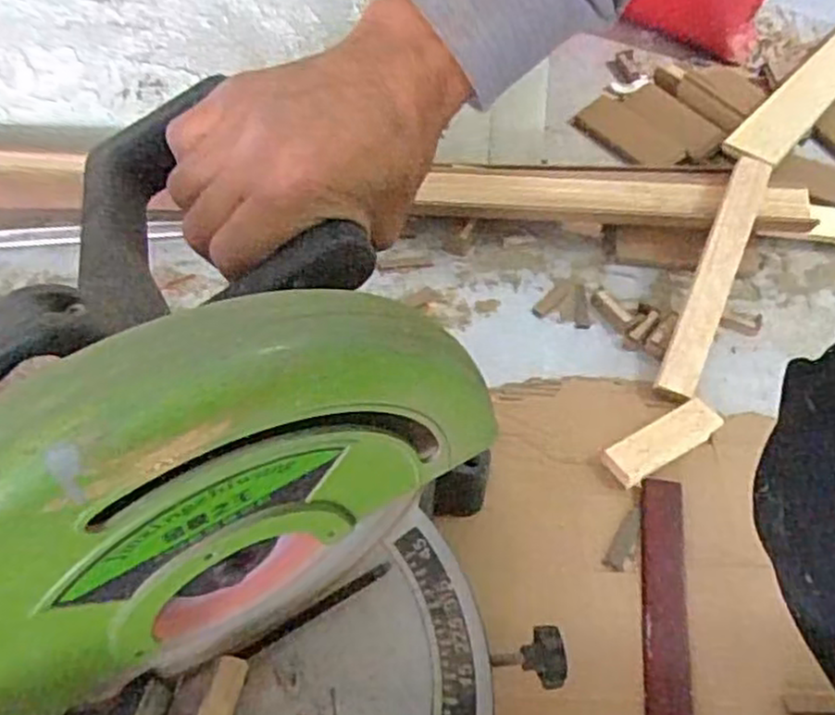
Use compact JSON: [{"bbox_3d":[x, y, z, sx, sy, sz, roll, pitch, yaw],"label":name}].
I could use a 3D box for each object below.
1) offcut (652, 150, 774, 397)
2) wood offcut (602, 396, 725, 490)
[{"bbox_3d":[0.289,-0.084,0.717,0.036,0.019,0.266,22,74,12],"label":"offcut"},{"bbox_3d":[0.215,0.071,0.650,0.111,0.021,0.042,-26,59,-20],"label":"wood offcut"}]

